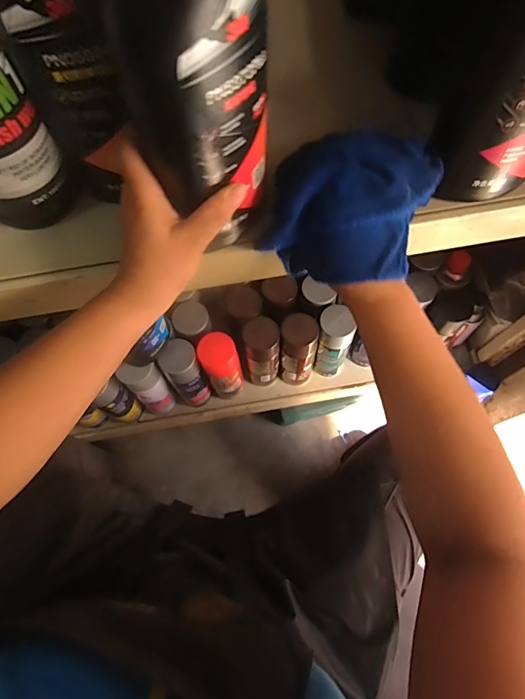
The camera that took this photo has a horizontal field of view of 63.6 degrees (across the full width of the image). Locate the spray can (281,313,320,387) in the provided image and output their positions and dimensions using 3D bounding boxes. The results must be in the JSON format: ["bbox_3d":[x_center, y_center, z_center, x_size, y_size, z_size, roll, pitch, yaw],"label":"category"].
[{"bbox_3d":[0.066,0.007,0.782,0.061,0.192,0.062,-1,69,1],"label":"spray can"}]

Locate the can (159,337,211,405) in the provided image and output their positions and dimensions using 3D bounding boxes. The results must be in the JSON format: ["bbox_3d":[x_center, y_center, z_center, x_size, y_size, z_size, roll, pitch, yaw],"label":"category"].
[{"bbox_3d":[-0.134,0.046,0.762,0.058,0.165,0.070,-25,70,-8],"label":"can"}]

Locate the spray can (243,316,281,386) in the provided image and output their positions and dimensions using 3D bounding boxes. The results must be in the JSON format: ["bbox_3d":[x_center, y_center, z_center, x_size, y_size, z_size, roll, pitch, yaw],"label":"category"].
[{"bbox_3d":[0.000,0.010,0.776,0.062,0.203,0.056,1,69,2],"label":"spray can"}]

